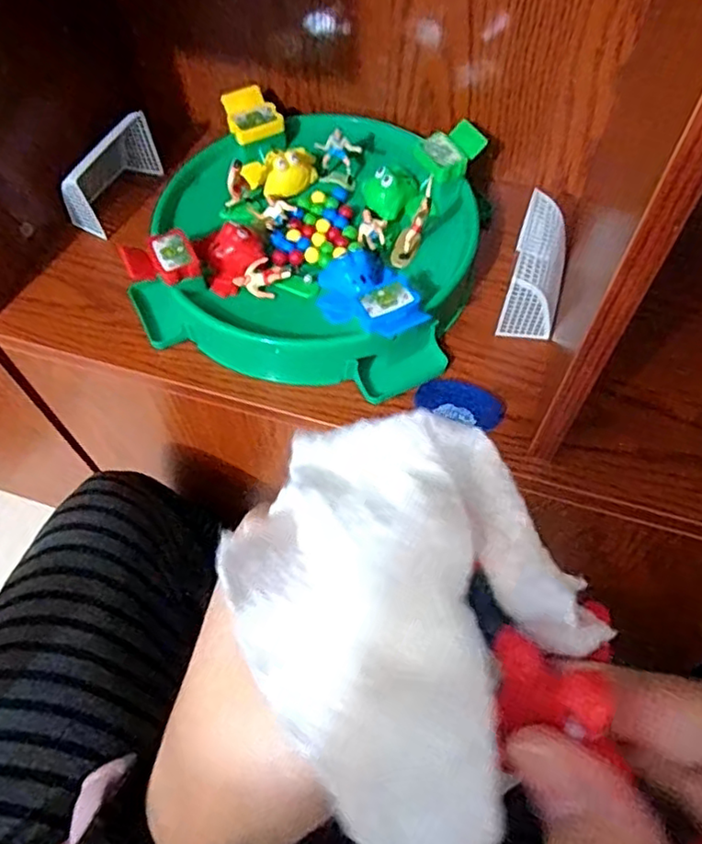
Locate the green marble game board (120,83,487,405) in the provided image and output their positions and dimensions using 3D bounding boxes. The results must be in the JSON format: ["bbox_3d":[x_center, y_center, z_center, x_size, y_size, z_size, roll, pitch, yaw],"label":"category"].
[{"bbox_3d":[-0.033,-0.181,0.573,0.281,0.059,0.272,15,62,11],"label":"green marble game board"}]

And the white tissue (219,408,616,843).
[{"bbox_3d":[0.013,0.036,0.127,0.064,0.020,0.085,-24,62,-11],"label":"white tissue"}]

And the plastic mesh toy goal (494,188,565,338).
[{"bbox_3d":[0.164,-0.134,0.543,0.045,0.068,0.108,15,62,11],"label":"plastic mesh toy goal"}]

